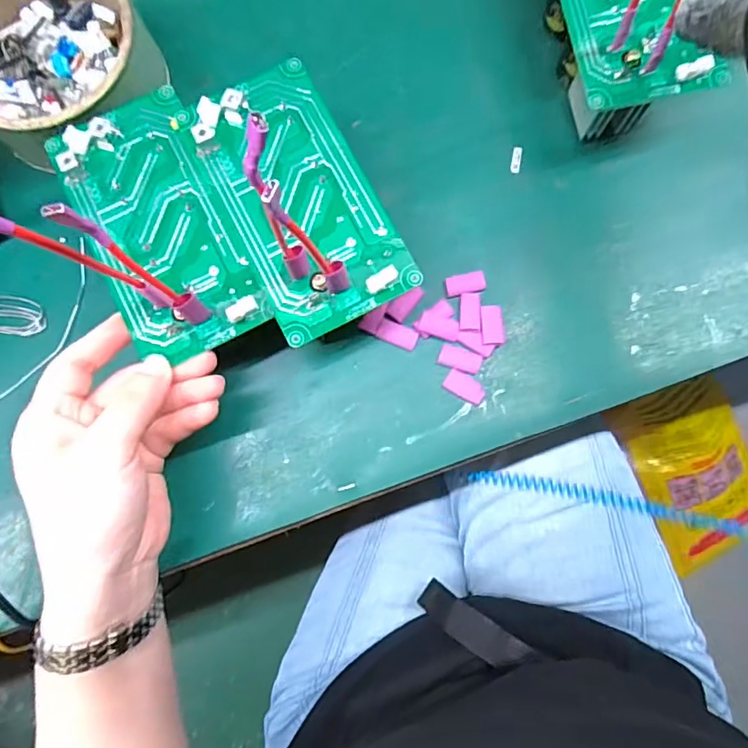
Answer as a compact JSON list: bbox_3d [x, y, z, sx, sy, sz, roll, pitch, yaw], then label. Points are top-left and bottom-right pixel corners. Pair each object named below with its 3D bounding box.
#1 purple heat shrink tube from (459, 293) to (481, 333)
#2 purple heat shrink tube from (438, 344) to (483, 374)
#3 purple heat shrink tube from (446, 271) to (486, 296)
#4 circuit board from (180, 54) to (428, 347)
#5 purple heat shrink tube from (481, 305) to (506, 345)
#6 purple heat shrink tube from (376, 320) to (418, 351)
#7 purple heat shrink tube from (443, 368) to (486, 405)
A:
[{"bbox_3d":[0.059,-0.038,0.317,0.013,0.004,0.025,3,80,3],"label":"purple heat shrink tube"},{"bbox_3d":[0.053,-0.009,0.314,0.025,0.004,0.013,17,81,5],"label":"purple heat shrink tube"},{"bbox_3d":[0.057,-0.056,0.324,0.024,0.004,0.013,-14,80,0],"label":"purple heat shrink tube"},{"bbox_3d":[-0.042,-0.098,0.278,0.080,0.022,0.149,-27,80,-2],"label":"circuit board"},{"bbox_3d":[0.073,-0.030,0.318,0.014,0.006,0.025,-2,80,2],"label":"purple heat shrink tube"},{"bbox_3d":[0.015,-0.025,0.319,0.024,0.004,0.013,22,82,6],"label":"purple heat shrink tube"},{"bbox_3d":[0.056,0.007,0.311,0.025,0.004,0.015,27,82,6],"label":"purple heat shrink tube"}]

